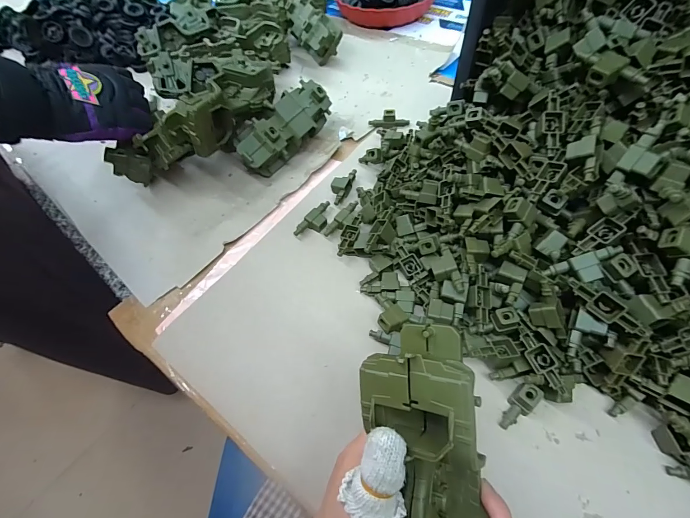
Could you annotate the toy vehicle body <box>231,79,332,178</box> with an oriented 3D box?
[{"bbox_3d":[-0.093,-0.204,0.543,0.056,0.074,0.182,26,63,20],"label":"toy vehicle body"}]

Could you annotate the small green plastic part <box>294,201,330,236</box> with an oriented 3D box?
[{"bbox_3d":[-0.038,-0.052,0.463,0.026,0.022,0.067,34,67,24],"label":"small green plastic part"}]

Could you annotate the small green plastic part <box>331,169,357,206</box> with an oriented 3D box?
[{"bbox_3d":[-0.004,-0.107,0.493,0.025,0.019,0.067,21,62,18],"label":"small green plastic part"}]

